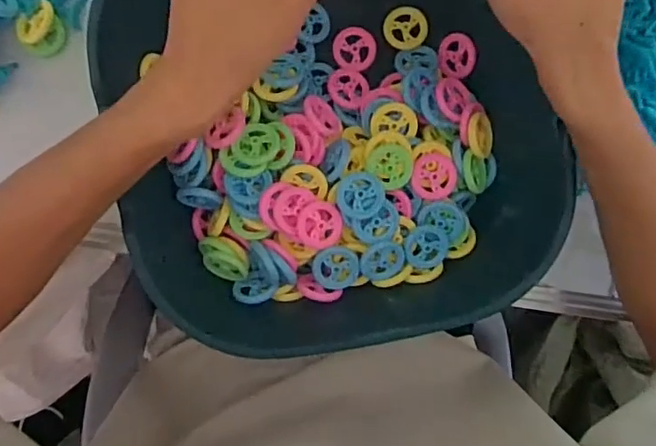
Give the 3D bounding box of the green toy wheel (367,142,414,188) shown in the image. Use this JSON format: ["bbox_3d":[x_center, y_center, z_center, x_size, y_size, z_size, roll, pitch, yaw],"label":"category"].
[{"bbox_3d":[0.040,-0.038,0.361,0.030,0.009,0.026,44,91,-4],"label":"green toy wheel"}]

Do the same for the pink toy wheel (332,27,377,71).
[{"bbox_3d":[0.018,-0.120,0.391,0.030,0.004,0.029,0,94,-2],"label":"pink toy wheel"}]

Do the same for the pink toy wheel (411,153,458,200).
[{"bbox_3d":[0.068,-0.029,0.362,0.029,0.004,0.028,0,94,-2],"label":"pink toy wheel"}]

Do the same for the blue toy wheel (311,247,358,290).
[{"bbox_3d":[0.005,0.029,0.360,0.028,0.006,0.027,0,97,-3],"label":"blue toy wheel"}]

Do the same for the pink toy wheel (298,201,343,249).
[{"bbox_3d":[-0.006,0.002,0.354,0.028,0.007,0.028,-2,94,-23],"label":"pink toy wheel"}]

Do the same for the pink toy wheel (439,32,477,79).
[{"bbox_3d":[0.087,-0.114,0.385,0.005,0.028,0.028,-17,122,-42],"label":"pink toy wheel"}]

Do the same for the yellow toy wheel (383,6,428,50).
[{"bbox_3d":[0.054,-0.135,0.392,0.029,0.007,0.029,0,94,-2],"label":"yellow toy wheel"}]

